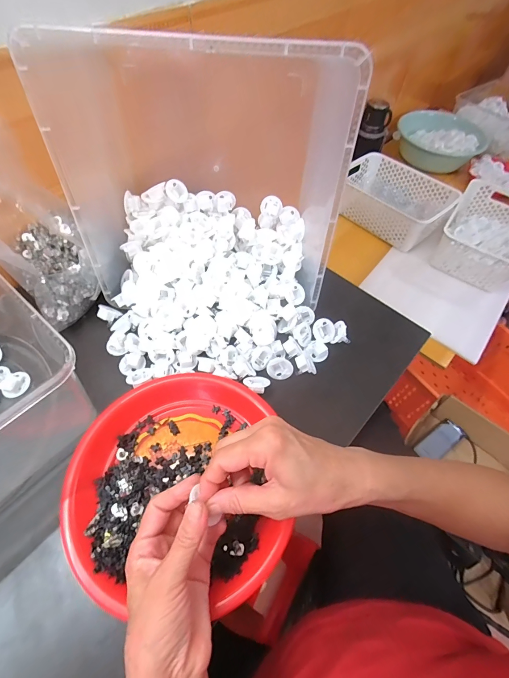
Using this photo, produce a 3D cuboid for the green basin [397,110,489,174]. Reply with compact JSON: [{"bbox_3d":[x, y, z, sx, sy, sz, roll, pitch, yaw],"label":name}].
[{"bbox_3d":[0.677,-0.736,1.218,0.290,0.126,0.290,2,58,-3],"label":"green basin"}]

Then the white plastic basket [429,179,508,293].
[{"bbox_3d":[0.660,-0.296,0.914,0.223,0.121,0.316,32,62,15],"label":"white plastic basket"}]

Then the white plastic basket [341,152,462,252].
[{"bbox_3d":[0.410,-0.418,0.972,0.320,0.099,0.209,41,64,20],"label":"white plastic basket"}]

